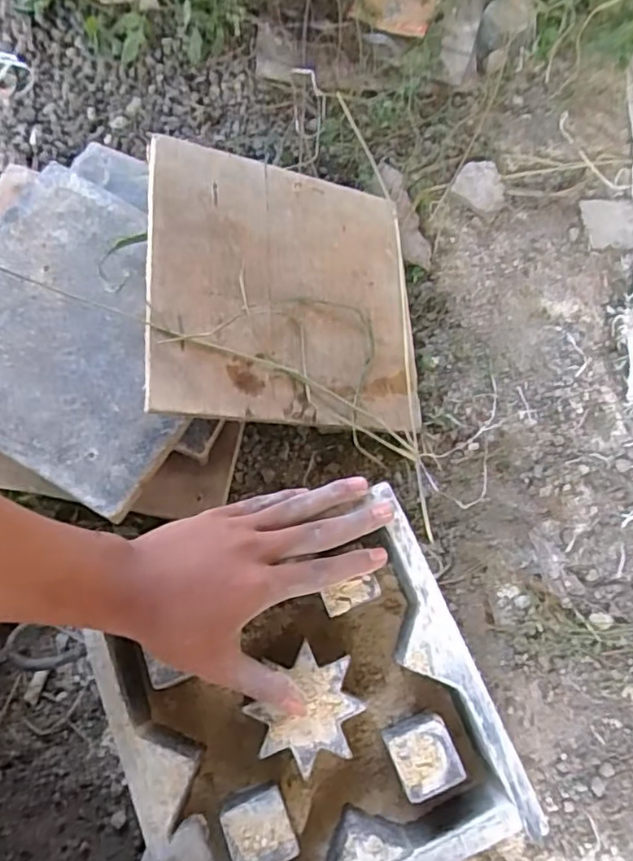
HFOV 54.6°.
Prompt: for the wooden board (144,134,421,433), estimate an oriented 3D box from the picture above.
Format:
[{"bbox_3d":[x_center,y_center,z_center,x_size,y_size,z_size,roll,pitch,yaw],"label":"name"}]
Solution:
[{"bbox_3d":[-0.023,-0.123,0.539,0.245,0.011,0.239,2,77,-28],"label":"wooden board"}]

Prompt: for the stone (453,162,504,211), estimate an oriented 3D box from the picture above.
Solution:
[{"bbox_3d":[0.173,-0.258,0.642,0.053,0.015,0.041,35,73,9],"label":"stone"}]

